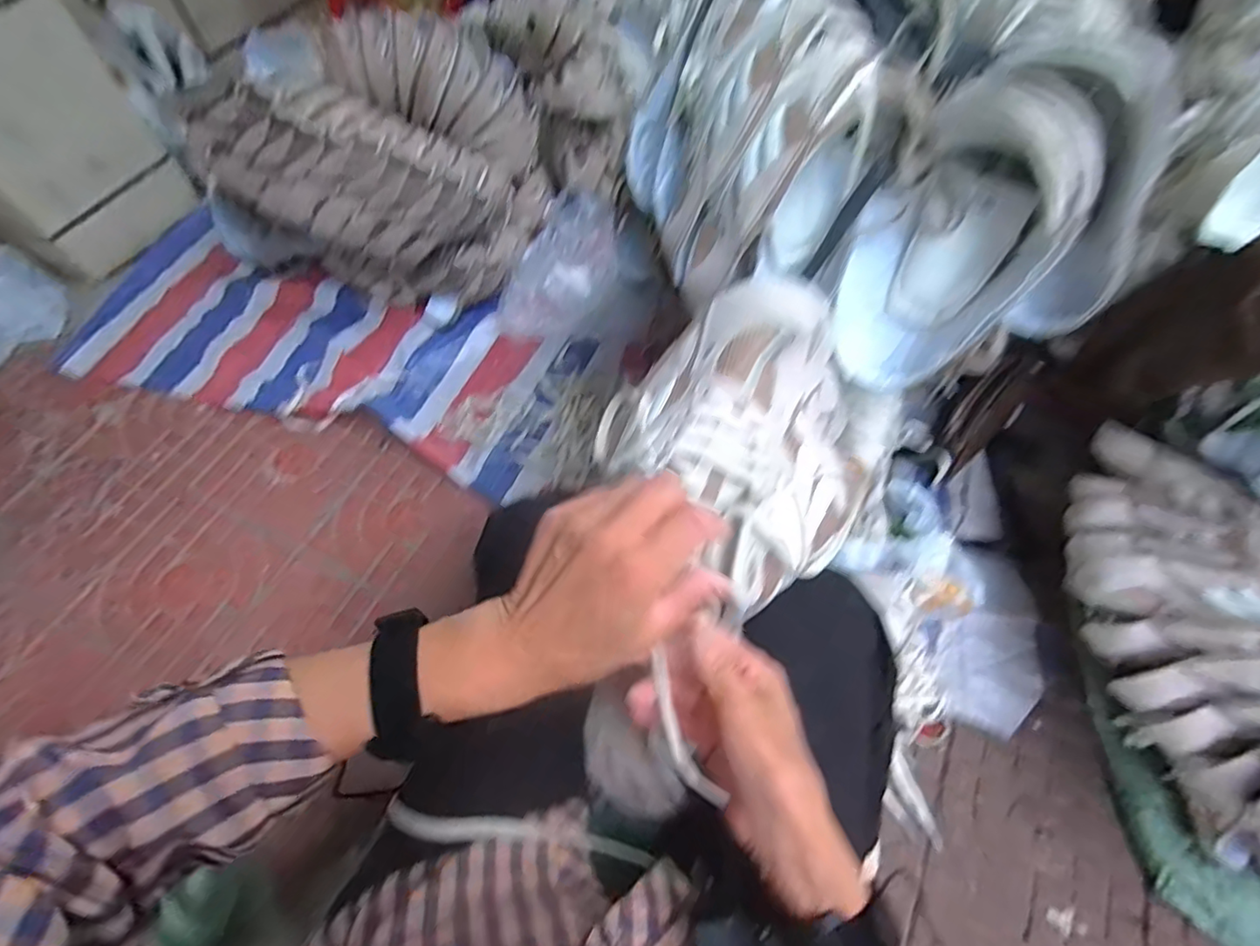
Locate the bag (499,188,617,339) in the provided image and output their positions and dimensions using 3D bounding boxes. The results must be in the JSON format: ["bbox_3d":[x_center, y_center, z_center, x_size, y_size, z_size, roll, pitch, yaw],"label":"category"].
[{"bbox_3d":[-0.131,-0.386,1.099,0.170,0.111,0.275,21,62,12],"label":"bag"}]

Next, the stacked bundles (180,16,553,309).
[{"bbox_3d":[-0.428,-0.532,1.061,0.500,0.353,0.327,2,60,1],"label":"stacked bundles"}]

